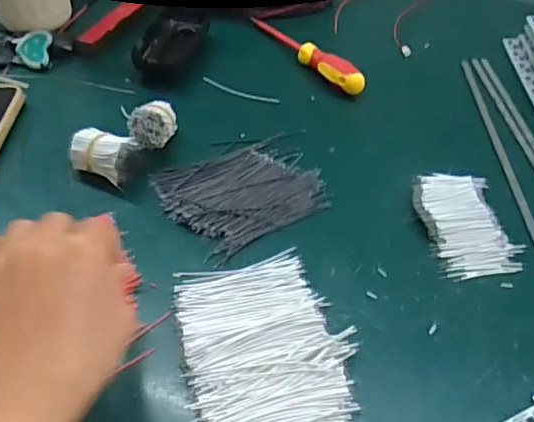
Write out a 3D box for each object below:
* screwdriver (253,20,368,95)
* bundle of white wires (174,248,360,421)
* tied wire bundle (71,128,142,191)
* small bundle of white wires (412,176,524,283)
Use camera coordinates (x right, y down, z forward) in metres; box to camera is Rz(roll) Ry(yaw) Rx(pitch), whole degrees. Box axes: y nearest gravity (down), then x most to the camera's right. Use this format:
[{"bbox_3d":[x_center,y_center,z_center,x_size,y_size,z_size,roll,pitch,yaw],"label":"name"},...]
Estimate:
[{"bbox_3d":[0.037,-0.162,0.584,0.023,0.023,0.165,-23,50,-24],"label":"screwdriver"},{"bbox_3d":[-0.005,0.079,0.344,0.097,0.010,0.136,-9,45,-11],"label":"bundle of white wires"},{"bbox_3d":[-0.125,-0.042,0.455,0.045,0.032,0.035,18,46,16],"label":"tied wire bundle"},{"bbox_3d":[0.143,0.004,0.426,0.063,0.012,0.101,-5,45,-7],"label":"small bundle of white wires"}]

